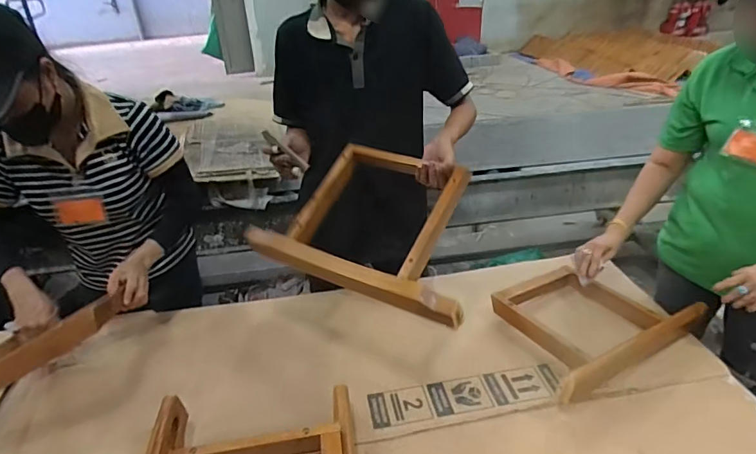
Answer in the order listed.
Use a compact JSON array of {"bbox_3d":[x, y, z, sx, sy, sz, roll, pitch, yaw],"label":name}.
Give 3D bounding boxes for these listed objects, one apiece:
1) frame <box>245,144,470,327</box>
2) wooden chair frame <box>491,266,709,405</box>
[{"bbox_3d":[0.005,-0.017,0.900,0.432,0.056,0.310,18,63,26],"label":"frame"},{"bbox_3d":[0.469,0.196,1.084,0.462,0.103,0.333,-20,36,-26],"label":"wooden chair frame"}]

